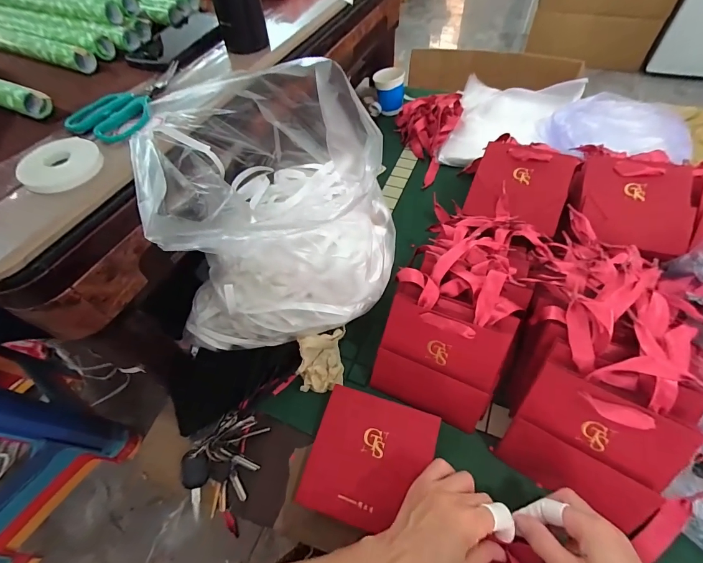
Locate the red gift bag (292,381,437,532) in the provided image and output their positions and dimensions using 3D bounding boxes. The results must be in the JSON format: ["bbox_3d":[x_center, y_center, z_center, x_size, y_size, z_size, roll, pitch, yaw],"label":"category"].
[{"bbox_3d":[0.022,0.211,0.419,0.138,0.007,0.137,13,67,14],"label":"red gift bag"}]

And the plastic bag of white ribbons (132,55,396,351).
[{"bbox_3d":[-0.091,-0.083,0.439,0.263,0.233,0.242,-2,55,3],"label":"plastic bag of white ribbons"}]

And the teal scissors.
[{"bbox_3d":[-0.259,-0.219,0.428,0.076,0.020,0.152,22,59,18],"label":"teal scissors"}]

